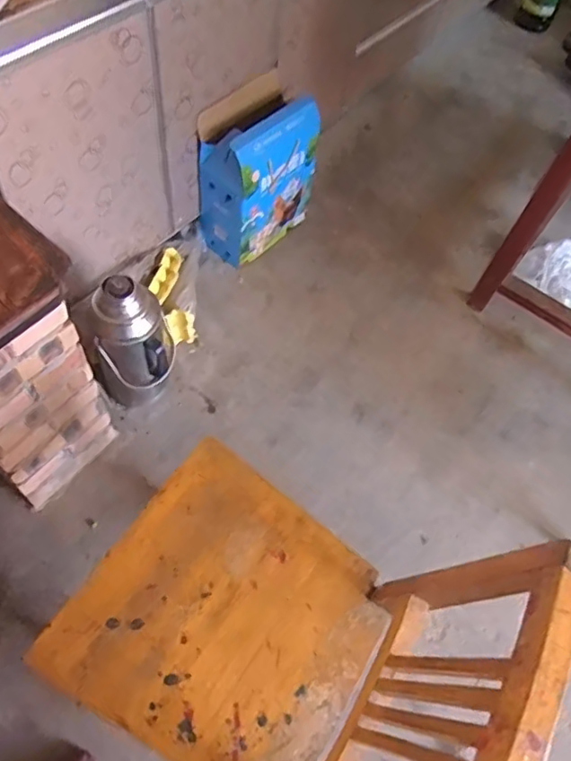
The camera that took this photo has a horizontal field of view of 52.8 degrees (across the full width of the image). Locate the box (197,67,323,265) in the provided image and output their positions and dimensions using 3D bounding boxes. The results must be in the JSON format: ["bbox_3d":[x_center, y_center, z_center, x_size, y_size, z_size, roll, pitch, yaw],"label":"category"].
[{"bbox_3d":[-0.078,-0.556,1.550,0.163,0.400,0.329,36,65,15],"label":"box"}]

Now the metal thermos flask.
[{"bbox_3d":[-0.337,-0.067,1.271,0.175,0.368,0.134,-17,64,-13],"label":"metal thermos flask"}]

